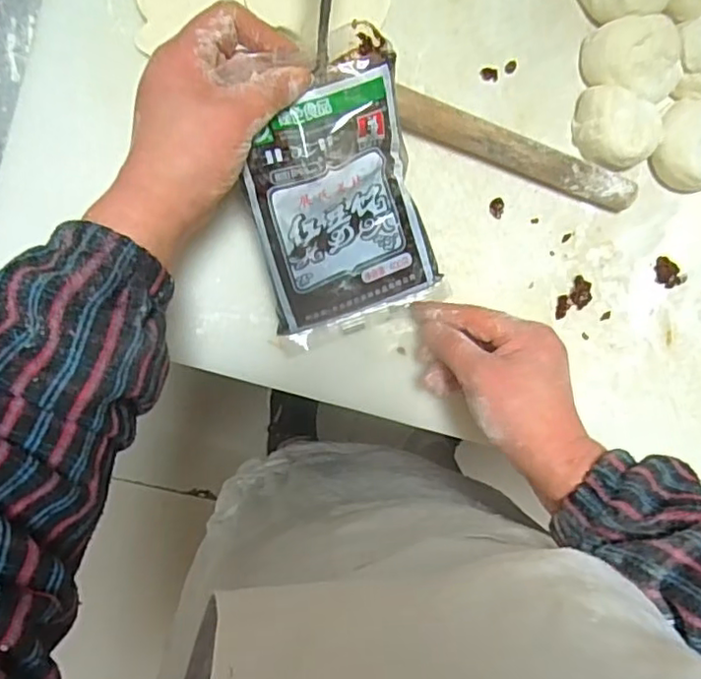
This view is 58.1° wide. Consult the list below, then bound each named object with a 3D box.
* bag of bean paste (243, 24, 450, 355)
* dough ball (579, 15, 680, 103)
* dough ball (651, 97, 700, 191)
[{"bbox_3d":[-0.009,-0.081,0.381,0.106,0.021,0.172,-23,121,-11],"label":"bag of bean paste"},{"bbox_3d":[0.186,-0.184,0.415,0.061,0.033,0.044,12,95,-7],"label":"dough ball"},{"bbox_3d":[0.236,-0.134,0.429,0.057,0.031,0.056,-1,96,-6],"label":"dough ball"}]

